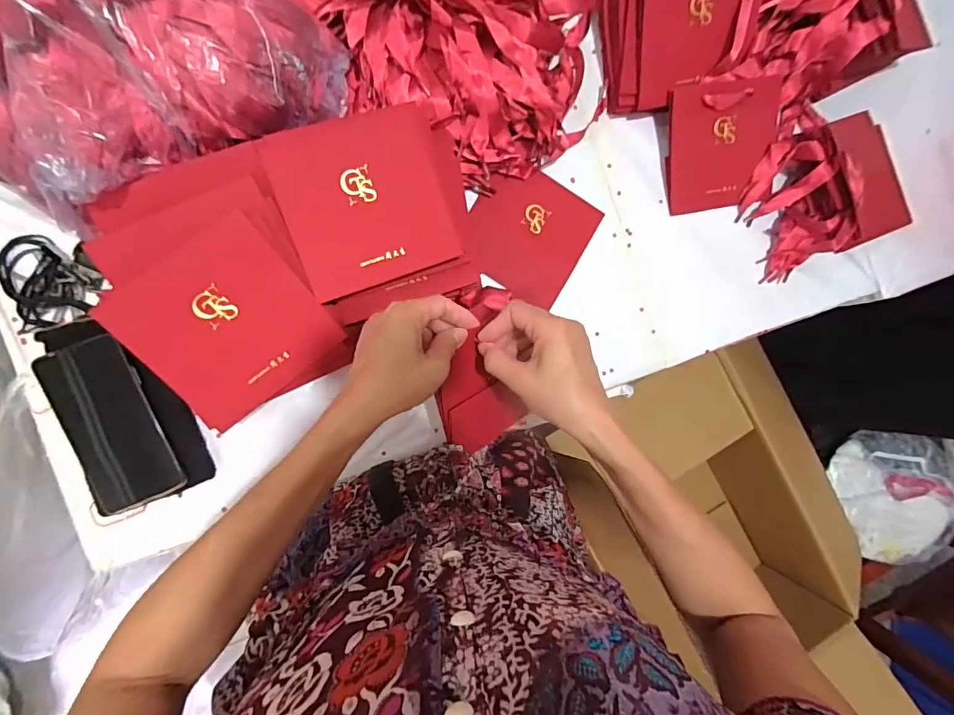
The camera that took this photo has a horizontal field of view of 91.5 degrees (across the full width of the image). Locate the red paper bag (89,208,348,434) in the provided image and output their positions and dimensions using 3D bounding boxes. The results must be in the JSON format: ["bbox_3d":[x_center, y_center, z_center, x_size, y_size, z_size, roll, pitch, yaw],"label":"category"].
[{"bbox_3d":[-0.214,-0.028,0.402,0.139,0.008,0.139,-40,110,-10],"label":"red paper bag"}]

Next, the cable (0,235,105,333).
[{"bbox_3d":[-0.435,-0.082,0.470,0.087,0.025,0.095,0,91,-8],"label":"cable"}]

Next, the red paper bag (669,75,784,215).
[{"bbox_3d":[0.300,-0.255,0.561,0.138,0.009,0.139,-10,111,-8],"label":"red paper bag"}]

